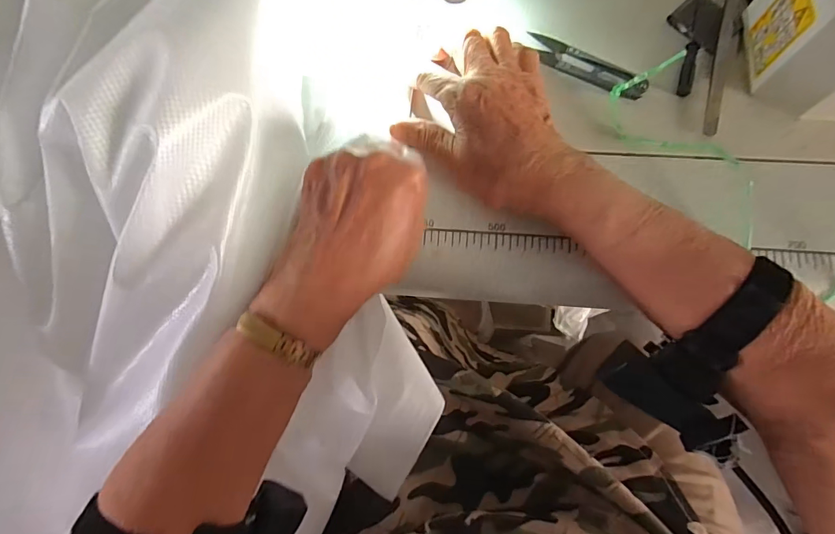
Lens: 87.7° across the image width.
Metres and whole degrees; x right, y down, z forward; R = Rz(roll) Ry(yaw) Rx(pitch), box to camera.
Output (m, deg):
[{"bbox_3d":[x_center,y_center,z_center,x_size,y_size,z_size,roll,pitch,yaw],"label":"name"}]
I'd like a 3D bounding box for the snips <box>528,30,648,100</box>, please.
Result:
[{"bbox_3d":[0.128,-0.155,0.329,0.095,0.014,0.027,33,78,11],"label":"snips"}]

